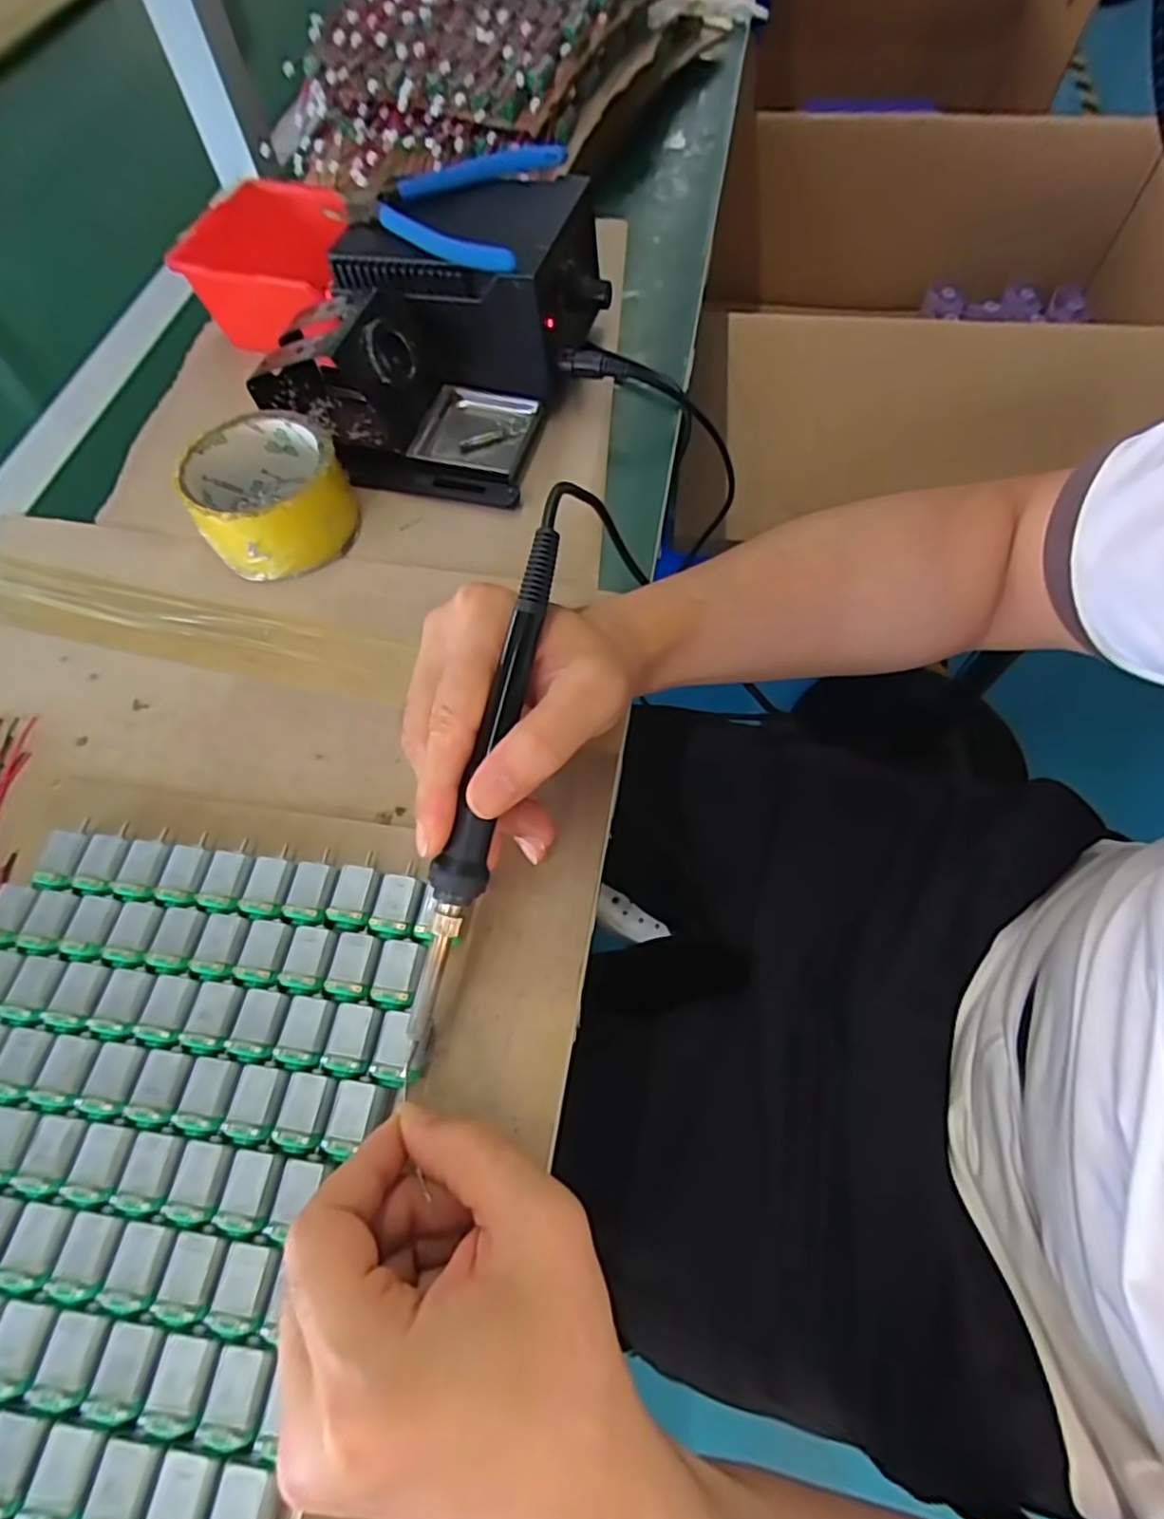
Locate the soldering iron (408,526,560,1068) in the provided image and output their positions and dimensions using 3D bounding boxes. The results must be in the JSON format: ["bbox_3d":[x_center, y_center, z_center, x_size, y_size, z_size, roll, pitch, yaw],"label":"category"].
[{"bbox_3d":[-0.038,0.011,0.251,0.018,0.018,0.197,13,86,8],"label":"soldering iron"}]

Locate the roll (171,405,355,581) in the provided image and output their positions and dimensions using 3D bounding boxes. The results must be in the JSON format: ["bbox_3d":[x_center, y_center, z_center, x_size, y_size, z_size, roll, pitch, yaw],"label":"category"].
[{"bbox_3d":[-0.177,-0.154,0.380,0.082,0.047,0.086,0,64,1],"label":"roll"}]

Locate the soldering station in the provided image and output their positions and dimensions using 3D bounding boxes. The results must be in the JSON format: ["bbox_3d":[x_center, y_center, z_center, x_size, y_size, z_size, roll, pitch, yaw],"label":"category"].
[{"bbox_3d":[-0.083,-0.272,0.412,0.169,0.092,0.201,22,66,11],"label":"soldering station"}]

